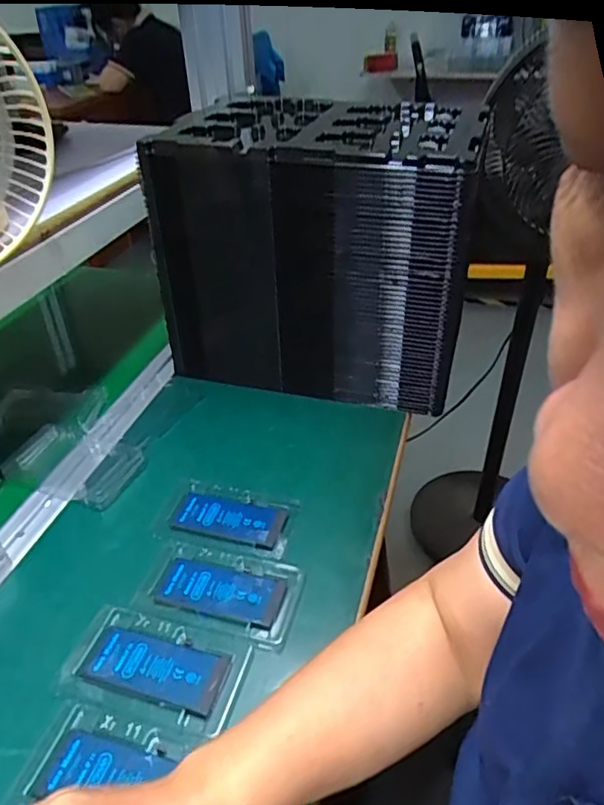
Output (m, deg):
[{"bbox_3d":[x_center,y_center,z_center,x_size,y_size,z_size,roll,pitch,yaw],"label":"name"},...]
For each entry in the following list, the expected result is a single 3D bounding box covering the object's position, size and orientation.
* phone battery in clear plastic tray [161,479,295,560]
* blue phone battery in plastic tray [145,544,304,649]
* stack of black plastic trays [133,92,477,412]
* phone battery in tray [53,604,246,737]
[{"bbox_3d":[-0.066,0.105,0.553,0.111,0.004,0.069,8,37,11],"label":"phone battery in clear plastic tray"},{"bbox_3d":[-0.064,0.153,0.488,0.121,0.004,0.073,8,37,12],"label":"blue phone battery in plastic tray"},{"bbox_3d":[0.006,-0.177,0.705,0.329,0.284,0.228,4,36,7],"label":"stack of black plastic trays"},{"bbox_3d":[-0.108,0.193,0.435,0.127,0.004,0.075,8,37,12],"label":"phone battery in tray"}]

